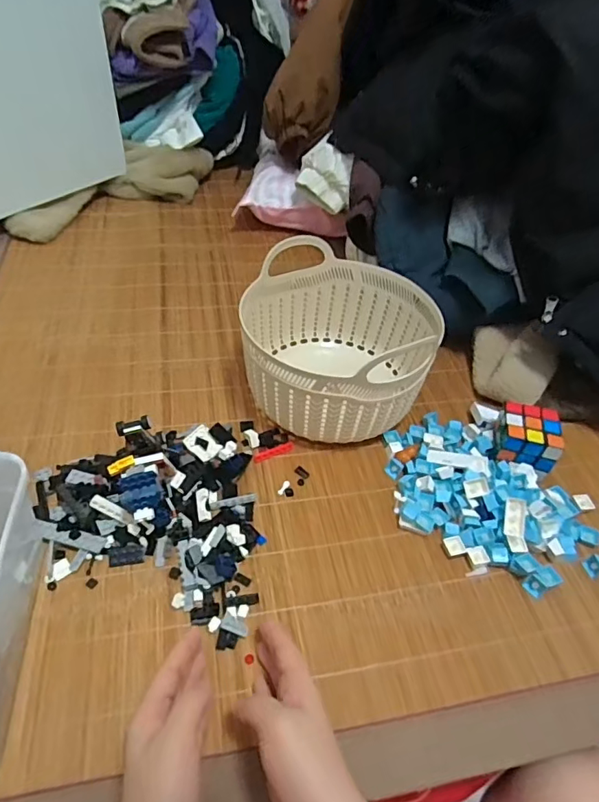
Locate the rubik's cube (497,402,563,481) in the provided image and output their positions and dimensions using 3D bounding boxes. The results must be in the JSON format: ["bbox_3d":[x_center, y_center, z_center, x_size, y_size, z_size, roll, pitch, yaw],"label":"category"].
[{"bbox_3d":[0.253,0.045,0.580,0.062,0.062,0.068,14,46,7],"label":"rubik's cube"}]

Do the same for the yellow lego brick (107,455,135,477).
[{"bbox_3d":[-0.165,0.060,0.476,0.026,0.007,0.009,-28,52,-5],"label":"yellow lego brick"}]

